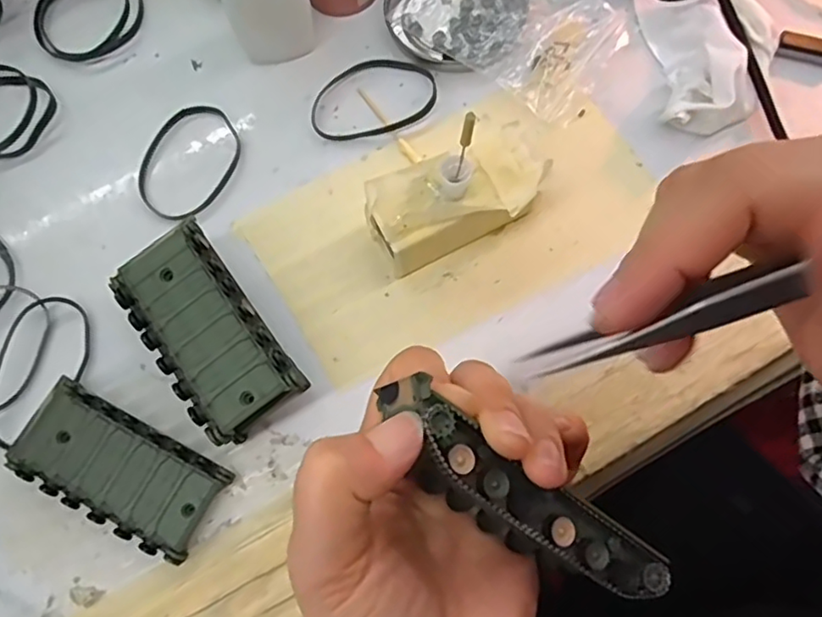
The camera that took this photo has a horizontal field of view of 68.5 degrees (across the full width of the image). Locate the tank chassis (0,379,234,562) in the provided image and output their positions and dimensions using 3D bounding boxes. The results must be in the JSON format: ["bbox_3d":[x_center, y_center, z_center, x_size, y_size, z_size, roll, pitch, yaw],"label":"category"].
[{"bbox_3d":[-0.130,0.071,0.269,0.089,0.016,0.044,25,76,9],"label":"tank chassis"}]

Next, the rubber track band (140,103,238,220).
[{"bbox_3d":[-0.121,-0.080,0.323,0.049,0.004,0.067,21,75,7],"label":"rubber track band"}]

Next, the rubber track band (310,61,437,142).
[{"bbox_3d":[-0.021,-0.117,0.330,0.070,0.007,0.048,-8,73,-1],"label":"rubber track band"}]

